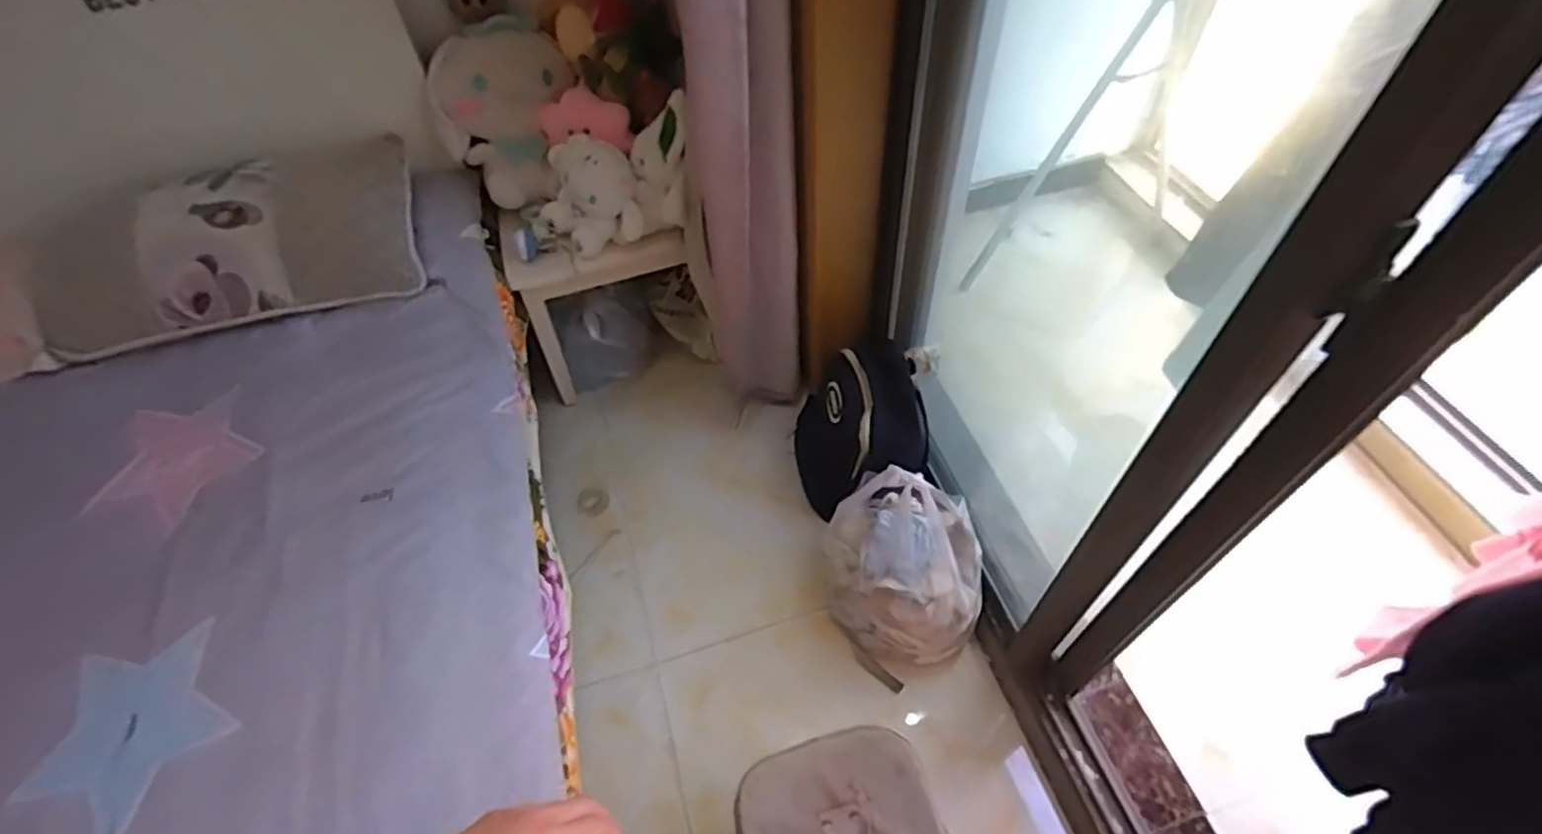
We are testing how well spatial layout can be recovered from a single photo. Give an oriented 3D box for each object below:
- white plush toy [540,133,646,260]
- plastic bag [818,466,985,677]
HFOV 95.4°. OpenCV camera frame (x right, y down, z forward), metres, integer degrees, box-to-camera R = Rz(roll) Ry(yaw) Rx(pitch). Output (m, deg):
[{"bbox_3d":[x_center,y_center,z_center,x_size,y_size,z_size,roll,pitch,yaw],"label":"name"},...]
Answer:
[{"bbox_3d":[-0.359,-0.435,1.369,0.194,0.184,0.131,-10,56,-5],"label":"white plush toy"},{"bbox_3d":[0.232,0.276,1.250,0.293,0.302,0.273,13,57,11],"label":"plastic bag"}]

